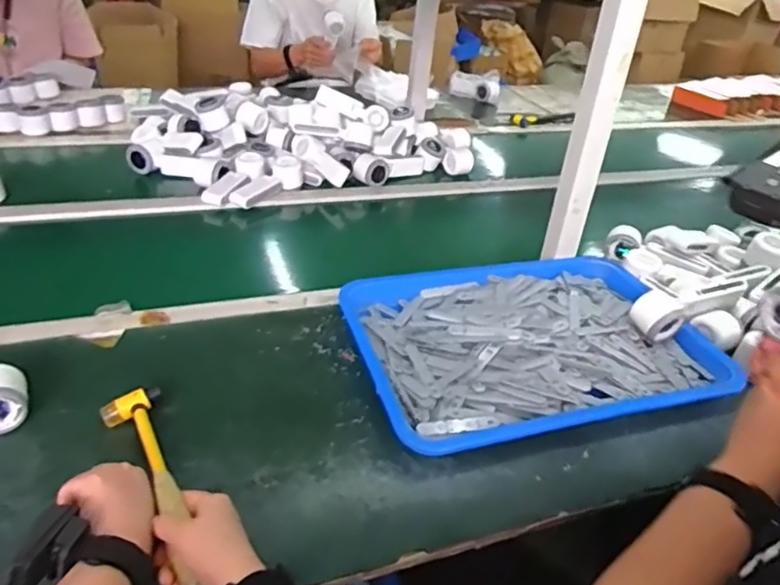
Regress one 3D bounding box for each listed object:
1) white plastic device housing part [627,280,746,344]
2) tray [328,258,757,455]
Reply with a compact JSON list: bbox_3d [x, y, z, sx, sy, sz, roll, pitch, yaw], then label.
[{"bbox_3d":[0.423,0.021,0.862,0.166,0.054,0.044,-16,38,-10],"label":"white plastic device housing part"},{"bbox_3d":[0.181,0.061,0.829,0.453,0.049,0.355,-6,35,-17],"label":"tray"}]

